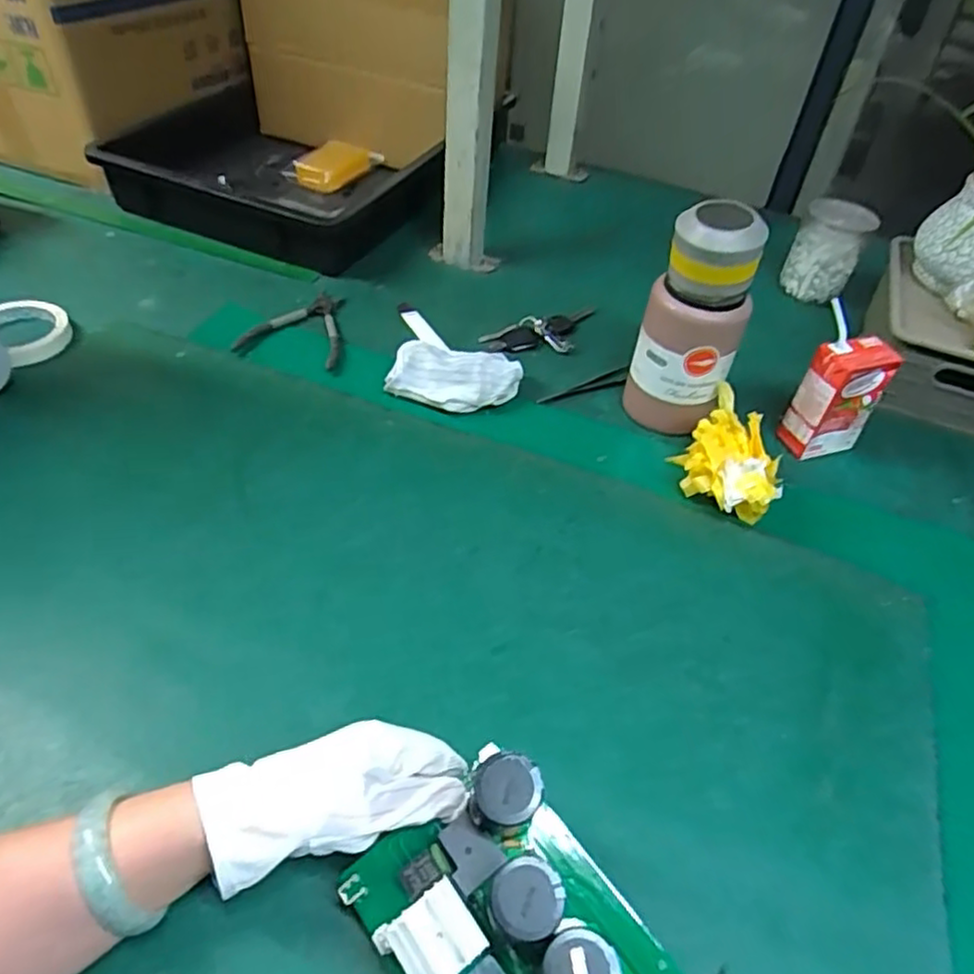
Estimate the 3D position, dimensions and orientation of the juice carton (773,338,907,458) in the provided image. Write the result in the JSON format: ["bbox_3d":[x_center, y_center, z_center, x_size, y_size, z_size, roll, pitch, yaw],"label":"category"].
[{"bbox_3d":[0.327,-0.082,0.642,0.070,0.108,0.039,-11,48,-17],"label":"juice carton"}]

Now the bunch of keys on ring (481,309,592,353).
[{"bbox_3d":[0.067,-0.173,0.769,0.140,0.011,0.057,-14,49,-19],"label":"bunch of keys on ring"}]

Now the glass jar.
[{"bbox_3d":[0.426,-0.293,0.863,0.078,0.113,0.078,3,46,-4],"label":"glass jar"}]

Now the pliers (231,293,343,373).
[{"bbox_3d":[-0.194,-0.174,0.734,0.110,0.009,0.134,12,46,5],"label":"pliers"}]

